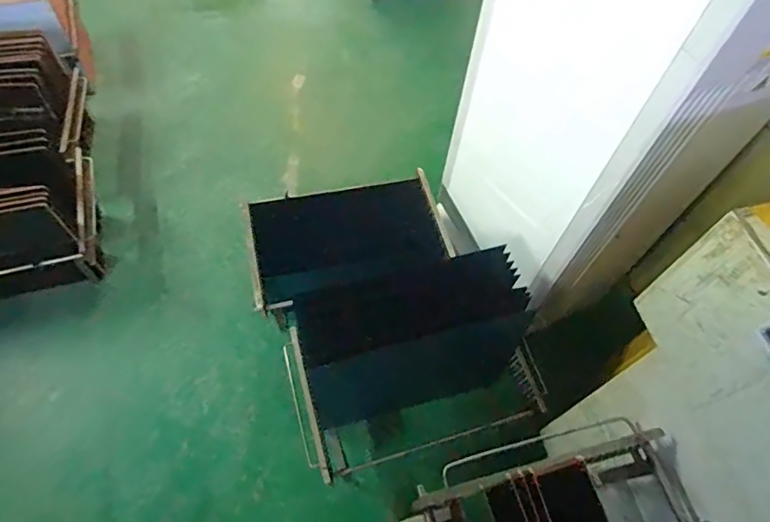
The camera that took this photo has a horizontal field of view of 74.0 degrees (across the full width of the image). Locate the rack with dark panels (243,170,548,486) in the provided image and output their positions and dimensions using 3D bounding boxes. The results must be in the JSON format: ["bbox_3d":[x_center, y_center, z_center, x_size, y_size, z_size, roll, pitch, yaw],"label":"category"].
[{"bbox_3d":[-0.015,0.128,1.572,0.661,0.406,0.899,-19,63,-14],"label":"rack with dark panels"}]

